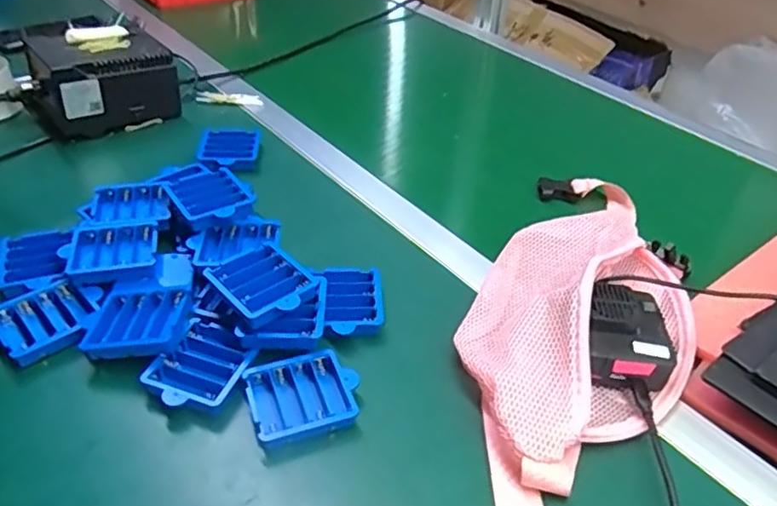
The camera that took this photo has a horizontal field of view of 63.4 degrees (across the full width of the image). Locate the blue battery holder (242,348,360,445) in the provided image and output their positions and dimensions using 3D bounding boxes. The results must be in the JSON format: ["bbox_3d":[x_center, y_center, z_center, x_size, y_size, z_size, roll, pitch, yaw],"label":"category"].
[{"bbox_3d":[-0.061,0.104,0.454,0.075,0.017,0.064,-11,41,-18],"label":"blue battery holder"}]

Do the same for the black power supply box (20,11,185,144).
[{"bbox_3d":[-0.348,-0.211,0.756,0.154,0.098,0.118,-23,46,-30],"label":"black power supply box"}]

